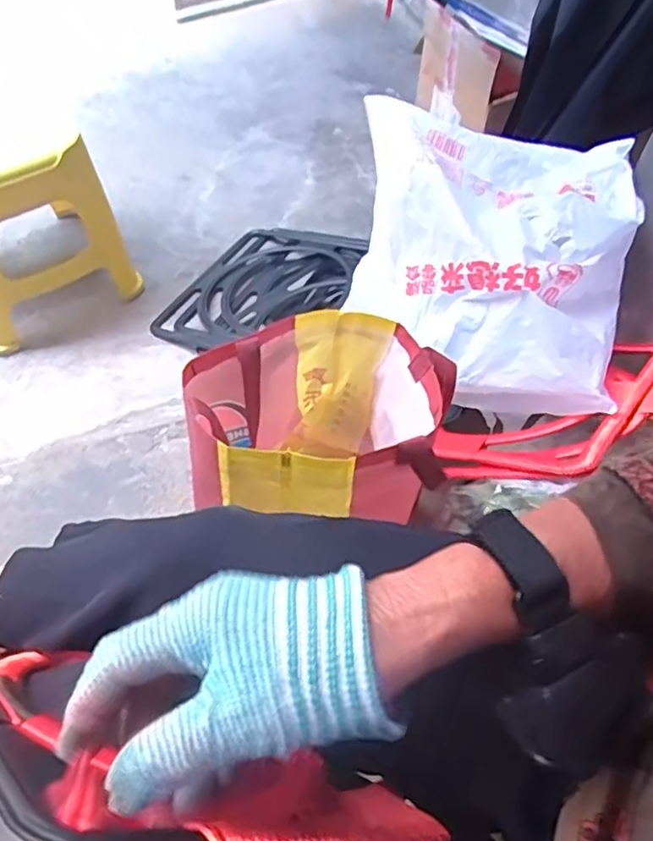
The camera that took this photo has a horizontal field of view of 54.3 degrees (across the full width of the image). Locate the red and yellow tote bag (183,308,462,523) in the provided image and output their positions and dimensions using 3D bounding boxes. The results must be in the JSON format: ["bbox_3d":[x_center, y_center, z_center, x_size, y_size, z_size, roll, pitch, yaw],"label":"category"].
[{"bbox_3d":[-0.012,0.025,0.713,0.254,0.242,0.206,-1,54,-4],"label":"red and yellow tote bag"}]

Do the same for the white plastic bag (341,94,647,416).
[{"bbox_3d":[0.196,-0.208,0.800,0.359,0.181,0.309,17,54,9],"label":"white plastic bag"}]

